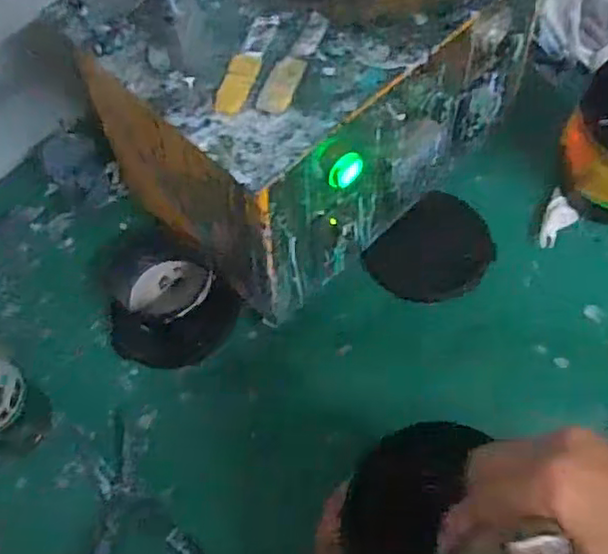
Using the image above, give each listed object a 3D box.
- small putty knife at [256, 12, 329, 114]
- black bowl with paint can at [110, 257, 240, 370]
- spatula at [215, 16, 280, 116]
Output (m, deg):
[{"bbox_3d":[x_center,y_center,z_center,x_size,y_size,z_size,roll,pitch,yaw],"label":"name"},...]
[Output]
[{"bbox_3d":[-0.007,-0.151,0.451,0.022,0.009,0.095,17,64,12],"label":"small putty knife"},{"bbox_3d":[-0.130,0.022,0.600,0.110,0.045,0.111,-1,61,3],"label":"black bowl with paint can"},{"bbox_3d":[-0.040,-0.150,0.453,0.022,0.009,0.094,12,63,10],"label":"spatula"}]

